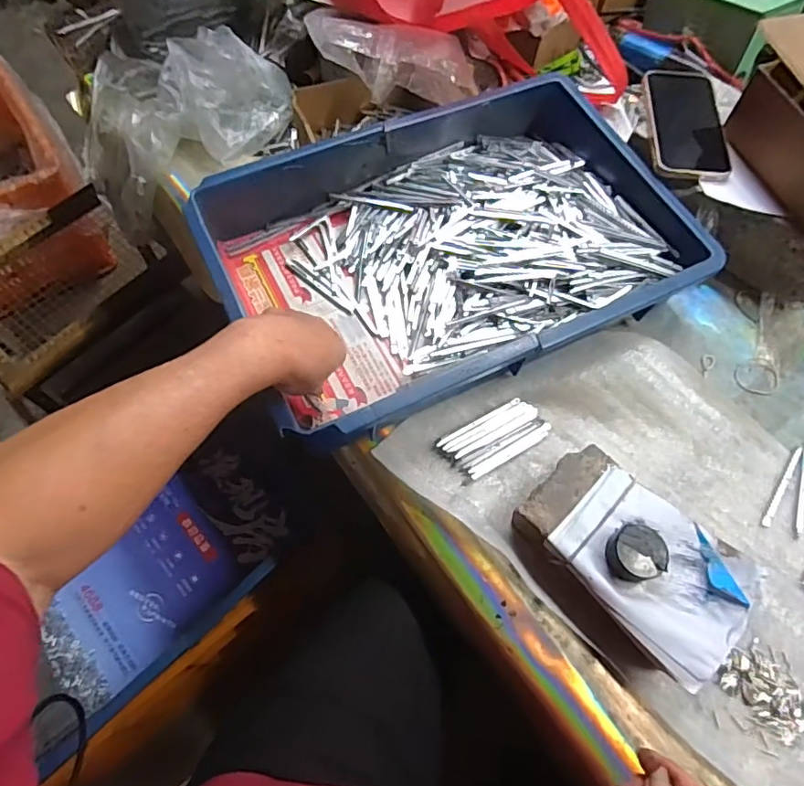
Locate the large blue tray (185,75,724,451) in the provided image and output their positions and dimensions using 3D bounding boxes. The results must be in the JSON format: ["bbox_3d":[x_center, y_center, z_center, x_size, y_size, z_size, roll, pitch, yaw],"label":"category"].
[{"bbox_3d":[0.047,-0.142,0.525,0.418,0.085,0.270,-24,65,-10],"label":"large blue tray"}]

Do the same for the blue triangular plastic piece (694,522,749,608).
[{"bbox_3d":[0.235,0.130,0.408,0.020,0.007,0.061,-16,66,-10],"label":"blue triangular plastic piece"}]

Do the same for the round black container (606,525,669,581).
[{"bbox_3d":[0.175,0.119,0.407,0.037,0.024,0.038,1,64,-2],"label":"round black container"}]

